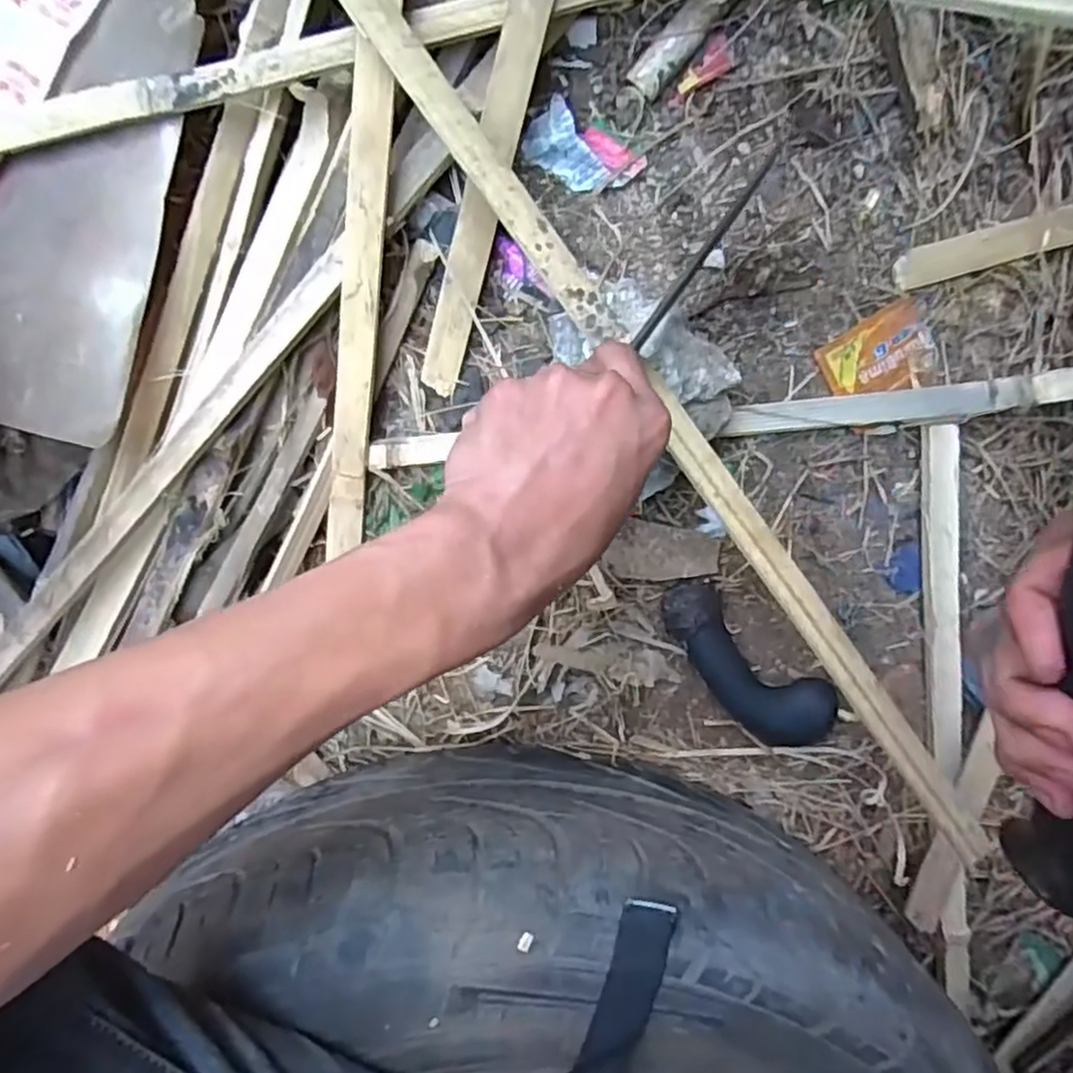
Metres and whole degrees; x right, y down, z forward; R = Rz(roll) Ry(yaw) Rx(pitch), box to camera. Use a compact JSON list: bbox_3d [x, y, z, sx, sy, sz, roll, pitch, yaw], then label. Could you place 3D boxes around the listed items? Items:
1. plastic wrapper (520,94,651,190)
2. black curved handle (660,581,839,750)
[{"bbox_3d":[0.029,-0.230,0.420,0.067,0.015,0.039,31,96,-4],"label":"plastic wrapper"},{"bbox_3d":[0.136,0.089,0.462,0.145,0.033,0.054,40,95,-5],"label":"black curved handle"}]

